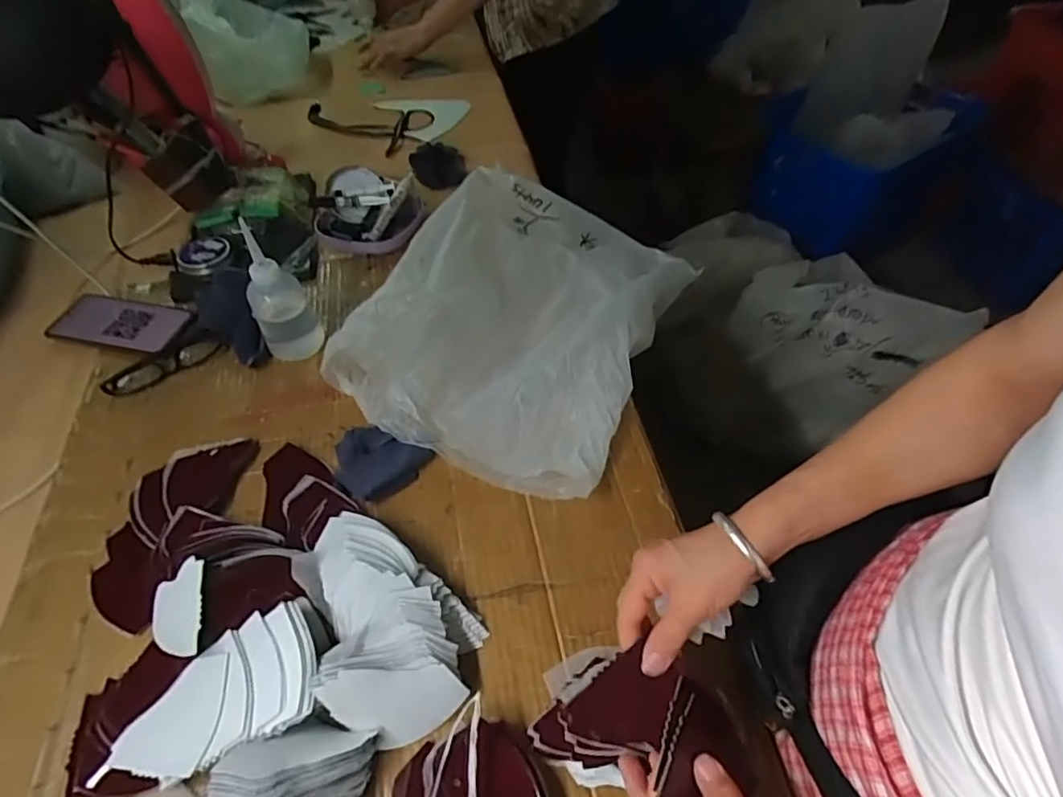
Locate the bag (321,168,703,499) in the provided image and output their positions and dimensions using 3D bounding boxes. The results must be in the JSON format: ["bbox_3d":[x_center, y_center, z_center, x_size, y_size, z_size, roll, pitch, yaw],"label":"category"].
[{"bbox_3d":[-0.003,-0.117,0.693,0.313,0.116,0.449,19,55,16],"label":"bag"}]

